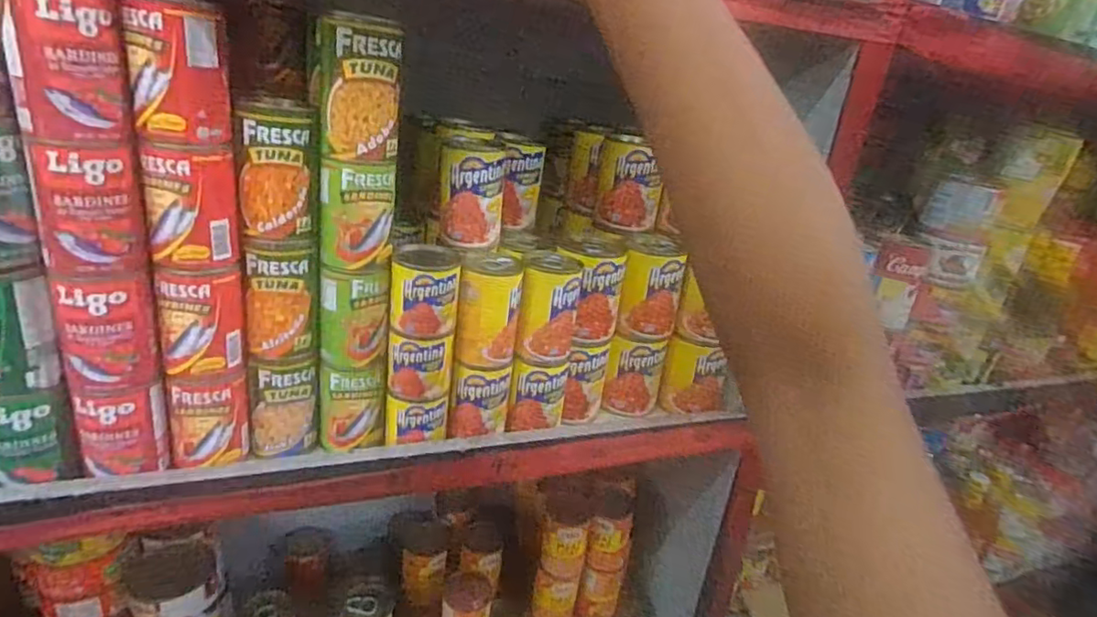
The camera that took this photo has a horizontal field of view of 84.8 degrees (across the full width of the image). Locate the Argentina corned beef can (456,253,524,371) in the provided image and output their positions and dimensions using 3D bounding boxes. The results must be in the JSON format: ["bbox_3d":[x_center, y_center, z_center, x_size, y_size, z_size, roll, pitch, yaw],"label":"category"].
[{"bbox_3d":[-0.049,0.003,0.500,0.048,0.086,0.047,7,21,-3],"label":"Argentina corned beef can"}]

